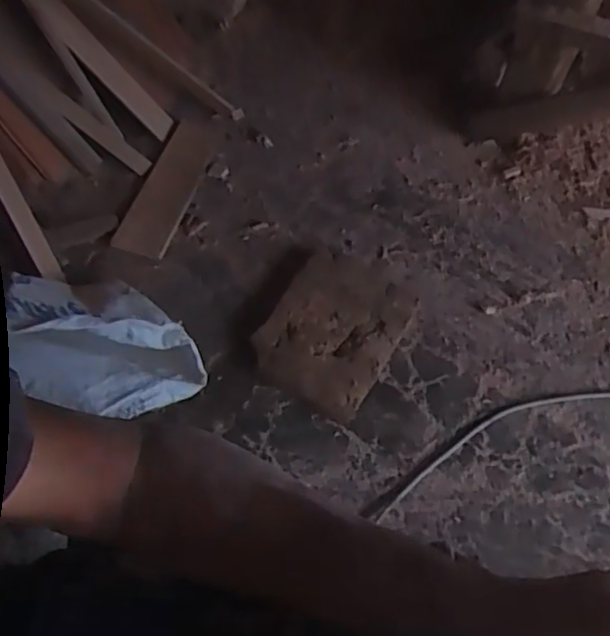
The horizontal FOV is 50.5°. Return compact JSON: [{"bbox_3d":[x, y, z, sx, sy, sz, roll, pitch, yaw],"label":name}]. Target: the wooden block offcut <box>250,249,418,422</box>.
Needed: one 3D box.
[{"bbox_3d":[0.040,0.013,0.888,0.167,0.030,0.232,26,57,13],"label":"wooden block offcut"}]

